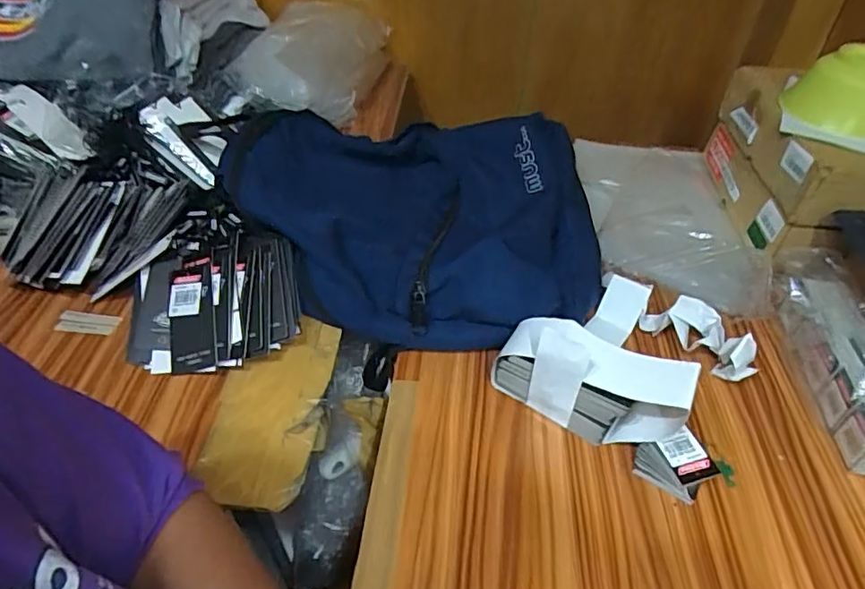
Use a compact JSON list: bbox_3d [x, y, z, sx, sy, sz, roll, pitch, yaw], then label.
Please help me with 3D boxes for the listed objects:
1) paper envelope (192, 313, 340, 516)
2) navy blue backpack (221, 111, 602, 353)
[{"bbox_3d":[-0.148,0.098,0.511,0.092,0.013,0.198,4,43,2],"label":"paper envelope"},{"bbox_3d":[-0.021,-0.094,0.635,0.414,0.116,0.306,16,45,15],"label":"navy blue backpack"}]

